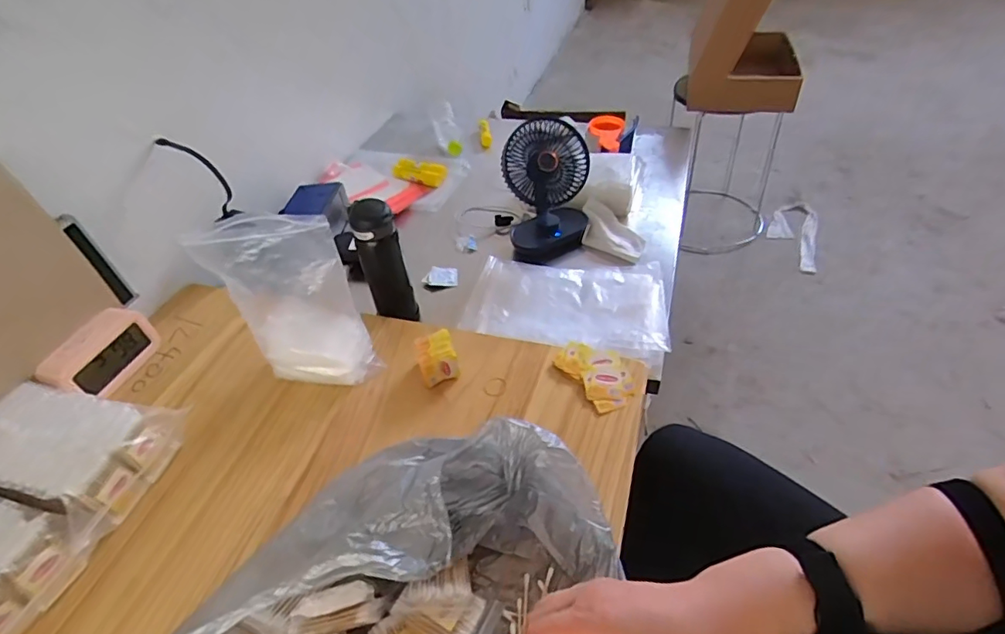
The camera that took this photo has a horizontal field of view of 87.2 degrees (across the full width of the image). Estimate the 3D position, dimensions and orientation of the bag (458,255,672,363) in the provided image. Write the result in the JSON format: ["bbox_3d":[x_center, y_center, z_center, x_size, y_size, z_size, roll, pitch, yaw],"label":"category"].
[{"bbox_3d":[0.105,-0.028,0.856,0.313,0.024,0.198,8,46,15],"label":"bag"}]

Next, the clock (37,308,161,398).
[{"bbox_3d":[-0.555,0.049,0.729,0.056,0.077,0.140,8,46,15],"label":"clock"}]

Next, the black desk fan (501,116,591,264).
[{"bbox_3d":[0.080,-0.226,0.941,0.148,0.190,0.143,-3,44,5],"label":"black desk fan"}]

